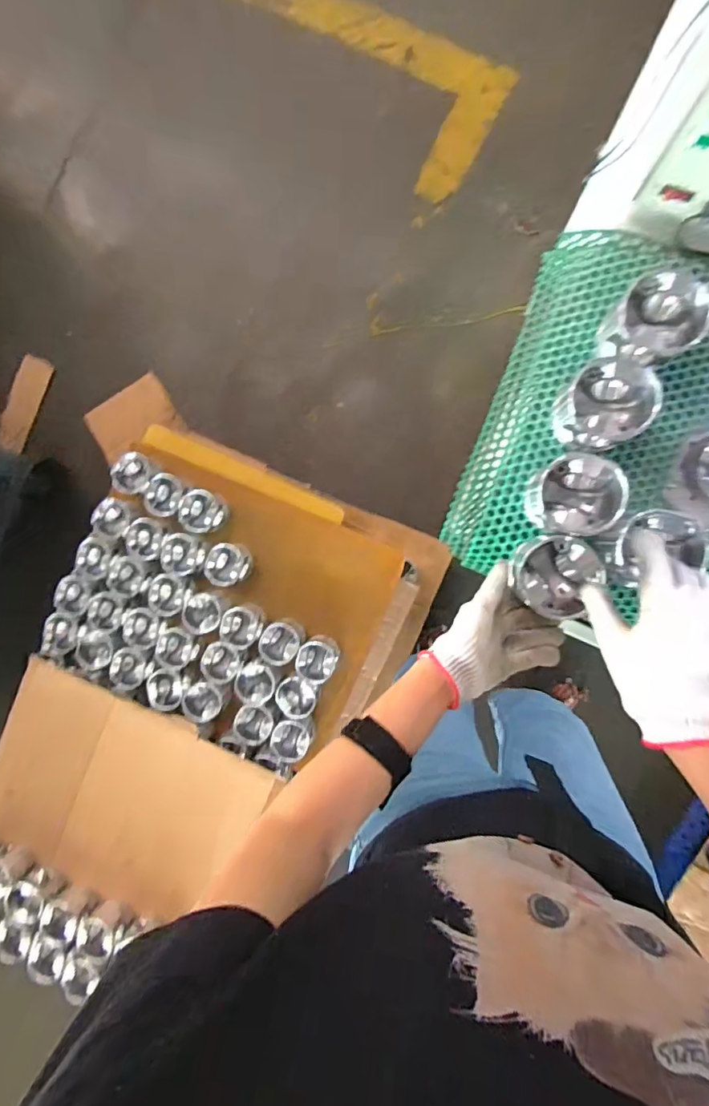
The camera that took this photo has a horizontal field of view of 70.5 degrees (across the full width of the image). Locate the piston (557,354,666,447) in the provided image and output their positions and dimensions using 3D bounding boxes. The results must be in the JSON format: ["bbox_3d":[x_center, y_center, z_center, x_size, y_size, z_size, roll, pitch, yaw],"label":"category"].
[{"bbox_3d":[0.246,-0.145,0.498,0.087,0.068,0.077,-24,89,7],"label":"piston"}]

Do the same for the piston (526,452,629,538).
[{"bbox_3d":[0.216,-0.057,0.504,0.081,0.065,0.075,9,93,6],"label":"piston"}]

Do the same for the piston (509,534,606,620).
[{"bbox_3d":[0.200,0.021,0.509,0.079,0.068,0.075,0,92,7],"label":"piston"}]

